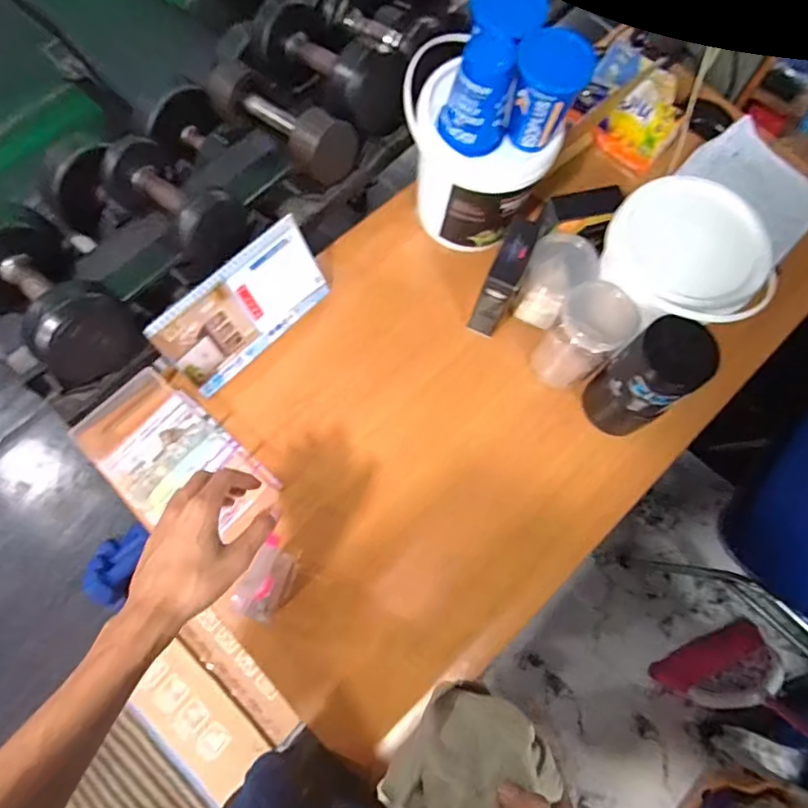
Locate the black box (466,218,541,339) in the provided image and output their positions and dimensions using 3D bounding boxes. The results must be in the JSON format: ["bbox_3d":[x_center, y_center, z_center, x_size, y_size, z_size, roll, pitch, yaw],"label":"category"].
[{"bbox_3d":[0.143,-0.178,0.832,0.044,0.149,0.112,26,73,6],"label":"black box"}]

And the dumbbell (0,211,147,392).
[{"bbox_3d":[-0.466,-0.147,0.762,0.125,0.134,0.230,-40,78,-13],"label":"dumbbell"}]

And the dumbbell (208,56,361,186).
[{"bbox_3d":[-0.194,-0.446,0.904,0.247,0.108,0.102,41,75,10],"label":"dumbbell"}]

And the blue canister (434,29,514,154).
[{"bbox_3d":[0.089,-0.380,0.713,0.083,0.125,0.069,12,72,1],"label":"blue canister"}]

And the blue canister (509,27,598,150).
[{"bbox_3d":[0.176,-0.380,0.709,0.083,0.116,0.077,1,72,-2],"label":"blue canister"}]

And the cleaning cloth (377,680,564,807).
[{"bbox_3d":[0.041,0.287,0.404,0.103,0.085,0.148,30,75,9],"label":"cleaning cloth"}]

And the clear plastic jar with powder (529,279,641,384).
[{"bbox_3d":[0.251,-0.092,0.810,0.096,0.154,0.092,1,72,-2],"label":"clear plastic jar with powder"}]

